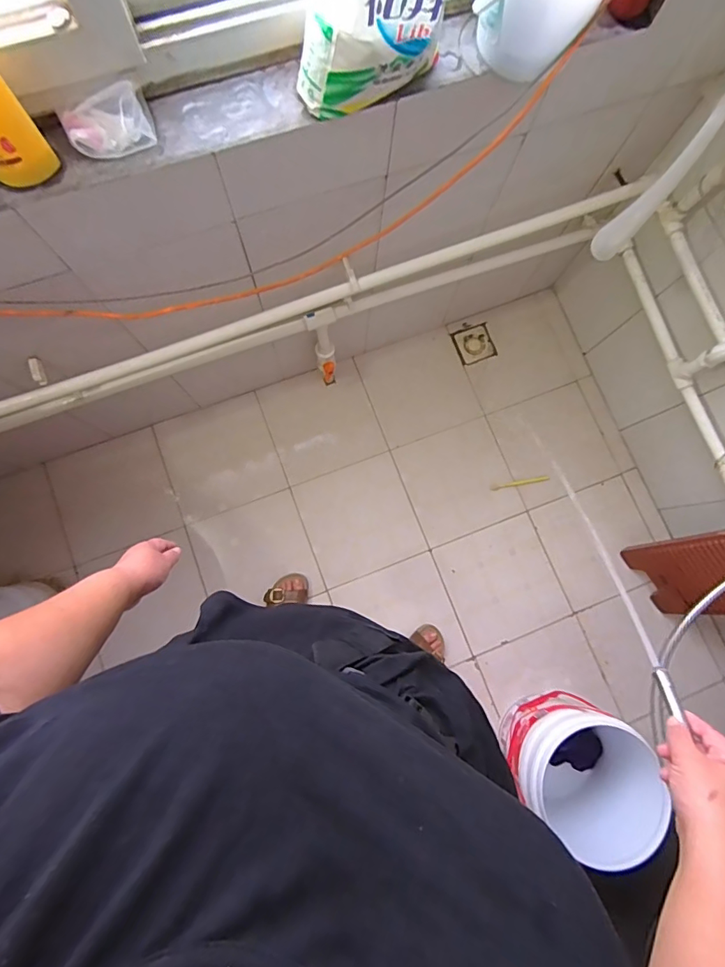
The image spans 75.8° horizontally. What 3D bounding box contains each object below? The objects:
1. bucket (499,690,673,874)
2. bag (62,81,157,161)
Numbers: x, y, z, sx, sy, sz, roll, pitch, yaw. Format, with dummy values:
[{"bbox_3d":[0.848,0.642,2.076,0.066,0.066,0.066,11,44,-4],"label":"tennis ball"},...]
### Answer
[{"bbox_3d":[0.463,0.627,1.052,0.266,0.306,0.247,0,82,-3],"label":"bucket"},{"bbox_3d":[-0.307,-0.432,0.559,0.100,0.033,0.064,-21,83,-6],"label":"bag"}]

